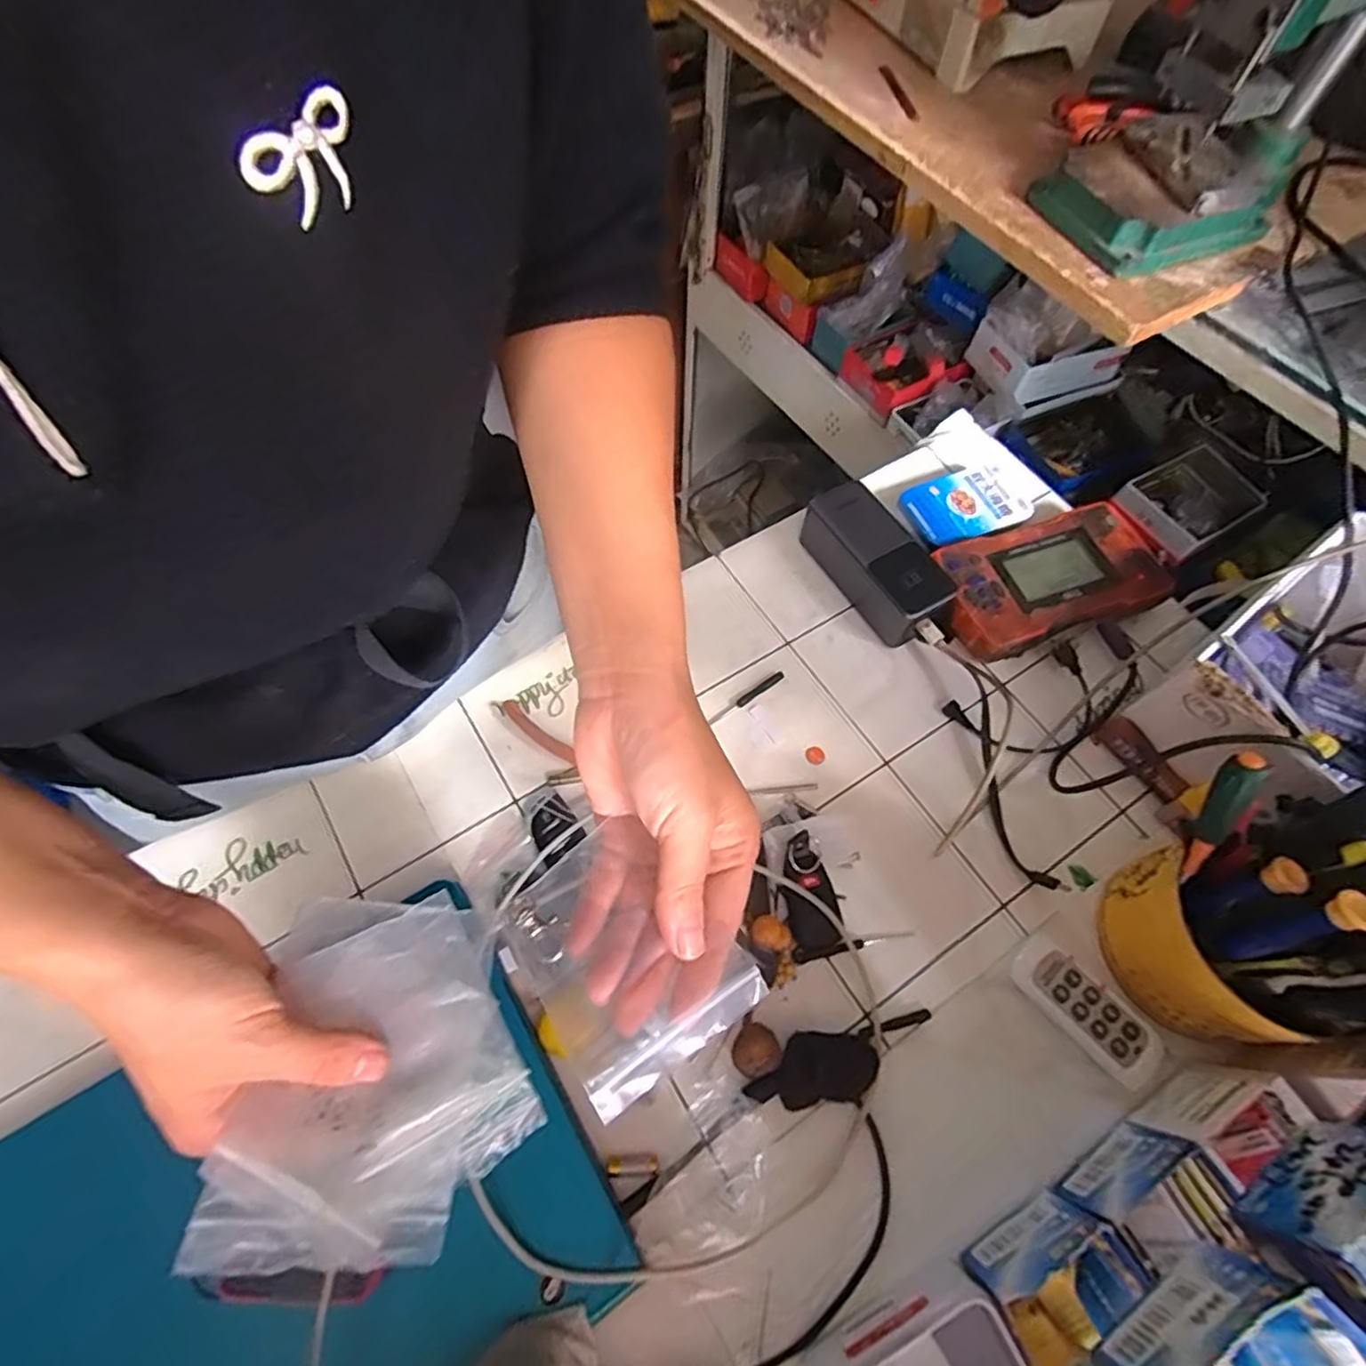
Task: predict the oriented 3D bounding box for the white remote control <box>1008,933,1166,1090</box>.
[{"bbox_3d":[0.245,0.200,0.413,0.037,0.015,0.089,-36,69,-18],"label":"white remote control"}]

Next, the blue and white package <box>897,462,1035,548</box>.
[{"bbox_3d":[0.247,-0.154,0.579,0.109,0.012,0.073,-21,65,-12],"label":"blue and white package"}]

